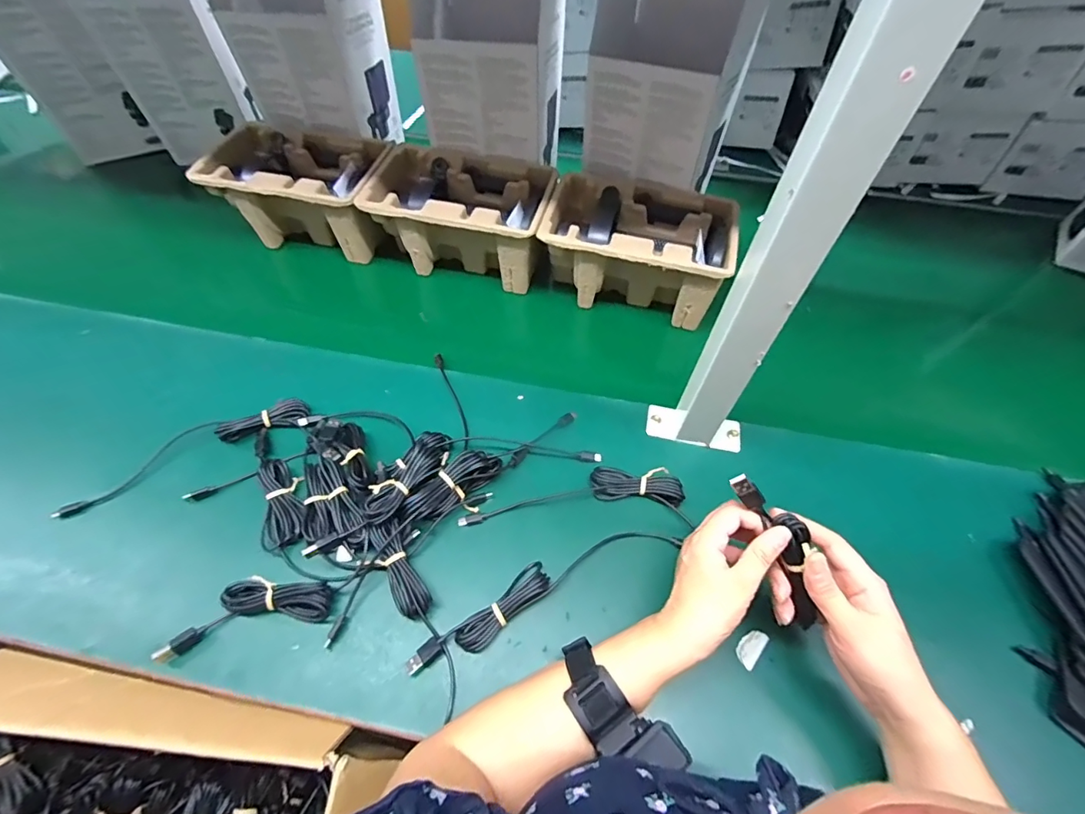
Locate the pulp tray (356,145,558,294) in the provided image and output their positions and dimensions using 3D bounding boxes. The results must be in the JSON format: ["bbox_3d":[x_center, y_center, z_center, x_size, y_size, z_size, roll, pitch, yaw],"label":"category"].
[{"bbox_3d":[-0.107,-0.254,0.655,0.238,0.099,0.151,11,57,6],"label":"pulp tray"}]

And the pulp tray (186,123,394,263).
[{"bbox_3d":[-0.333,-0.299,0.679,0.248,0.101,0.152,8,56,4],"label":"pulp tray"}]

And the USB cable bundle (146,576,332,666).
[{"bbox_3d":[-0.248,0.172,0.410,0.130,0.024,0.045,-12,57,-9],"label":"USB cable bundle"}]

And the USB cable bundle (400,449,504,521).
[{"bbox_3d":[-0.086,0.077,0.470,0.105,0.035,0.031,-39,65,-24],"label":"USB cable bundle"}]

